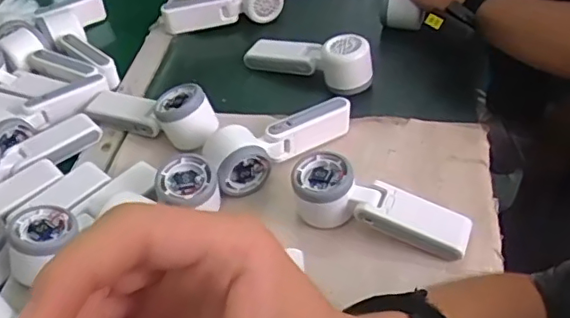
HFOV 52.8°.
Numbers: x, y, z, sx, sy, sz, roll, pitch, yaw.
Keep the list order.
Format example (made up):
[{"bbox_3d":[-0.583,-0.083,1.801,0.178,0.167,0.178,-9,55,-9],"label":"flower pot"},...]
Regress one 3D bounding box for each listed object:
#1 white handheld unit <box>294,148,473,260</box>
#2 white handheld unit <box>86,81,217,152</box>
[{"bbox_3d":[0.090,0.044,0.546,0.168,0.052,0.057,9,47,17],"label":"white handheld unit"},{"bbox_3d":[-0.157,-0.054,0.669,0.174,0.054,0.055,10,43,27],"label":"white handheld unit"}]

